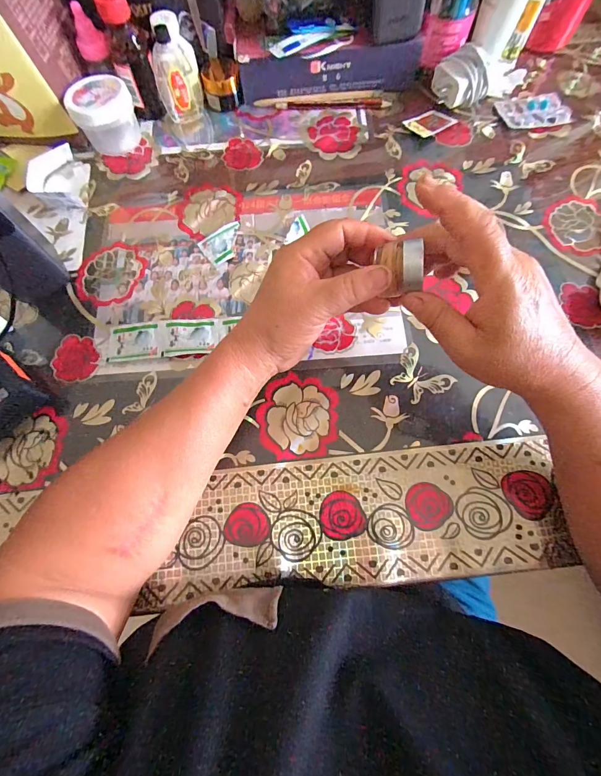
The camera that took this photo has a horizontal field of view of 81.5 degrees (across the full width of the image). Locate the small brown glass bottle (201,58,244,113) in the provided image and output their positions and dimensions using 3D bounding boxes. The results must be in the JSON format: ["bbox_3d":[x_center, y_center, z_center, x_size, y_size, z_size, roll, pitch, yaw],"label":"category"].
[{"bbox_3d":[-0.095,-0.371,0.428,0.045,0.033,0.045,-9,72,-1],"label":"small brown glass bottle"}]

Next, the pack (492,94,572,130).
[{"bbox_3d":[0.280,-0.332,0.419,0.086,0.004,0.051,-6,72,0],"label":"pack"}]

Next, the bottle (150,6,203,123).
[{"bbox_3d":[-0.141,-0.356,0.395,0.048,0.086,0.038,-18,72,-4],"label":"bottle"}]

